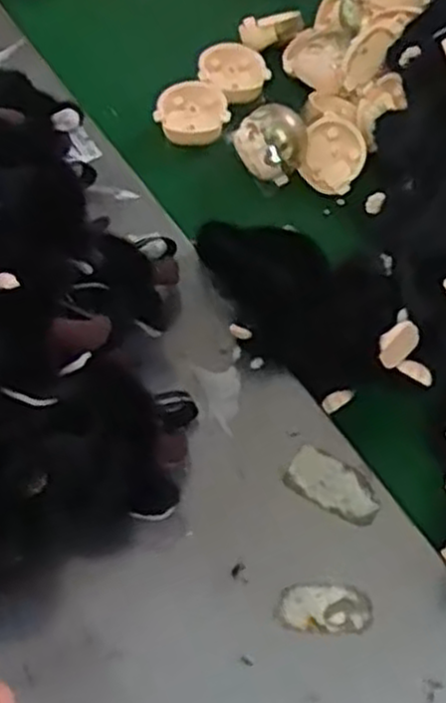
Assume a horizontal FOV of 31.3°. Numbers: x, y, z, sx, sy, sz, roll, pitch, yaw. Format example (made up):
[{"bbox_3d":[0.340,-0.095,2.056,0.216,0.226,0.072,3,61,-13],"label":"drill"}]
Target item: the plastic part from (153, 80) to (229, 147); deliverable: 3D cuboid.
[{"bbox_3d":[-0.022,-0.168,0.572,0.049,0.033,0.040,0,56,2],"label":"plastic part"}]

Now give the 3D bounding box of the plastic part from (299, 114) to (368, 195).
[{"bbox_3d":[0.073,-0.132,0.536,0.047,0.014,0.047,-1,88,25],"label":"plastic part"}]

